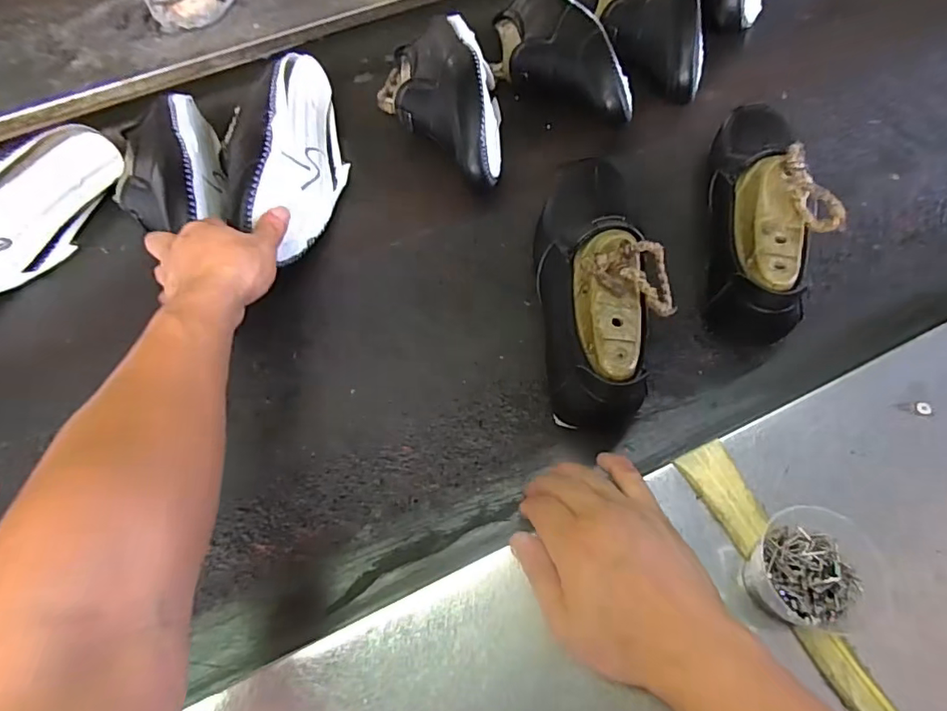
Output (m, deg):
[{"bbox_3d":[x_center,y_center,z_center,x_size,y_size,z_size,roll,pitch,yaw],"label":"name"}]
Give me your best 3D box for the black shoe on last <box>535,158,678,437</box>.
[{"bbox_3d":[0.101,-0.071,0.431,0.091,0.106,0.252,-3,60,2],"label":"black shoe on last"}]

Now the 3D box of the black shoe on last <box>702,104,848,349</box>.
[{"bbox_3d":[0.254,-0.142,0.461,0.076,0.111,0.249,9,61,9],"label":"black shoe on last"}]

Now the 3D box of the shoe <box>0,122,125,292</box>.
[{"bbox_3d":[-0.474,-0.129,0.526,0.060,0.084,0.266,26,65,18],"label":"shoe"}]

